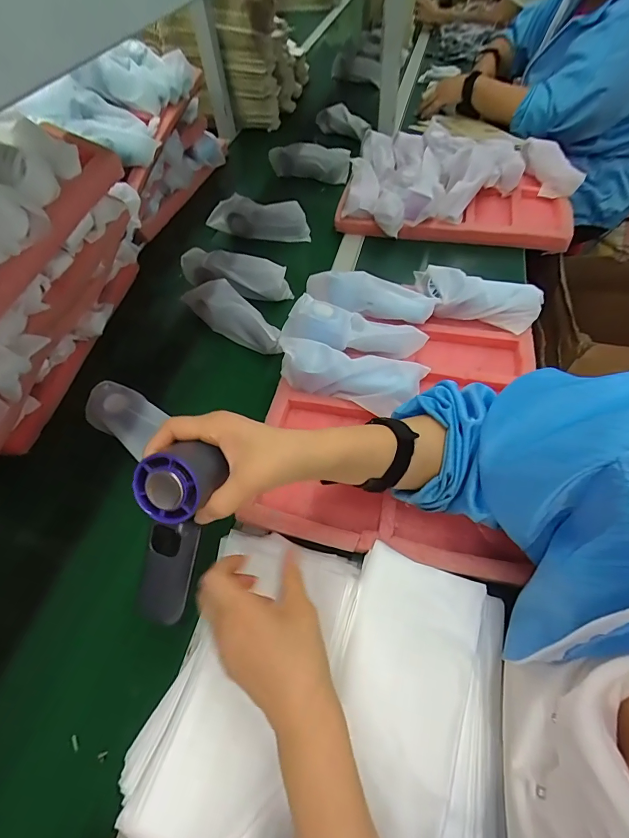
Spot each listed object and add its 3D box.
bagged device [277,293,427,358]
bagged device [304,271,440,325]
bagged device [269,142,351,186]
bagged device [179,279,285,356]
[{"bbox_3d":[0.054,-0.126,0.549,0.181,0.051,0.061,12,53,-5],"label":"bagged device"},{"bbox_3d":[0.081,-0.185,0.593,0.188,0.047,0.040,14,57,13],"label":"bagged device"},{"bbox_3d":[-0.010,-0.589,0.919,0.195,0.071,0.048,14,57,13],"label":"bagged device"},{"bbox_3d":[-0.123,-0.163,0.633,0.198,0.061,0.059,35,64,25],"label":"bagged device"}]

